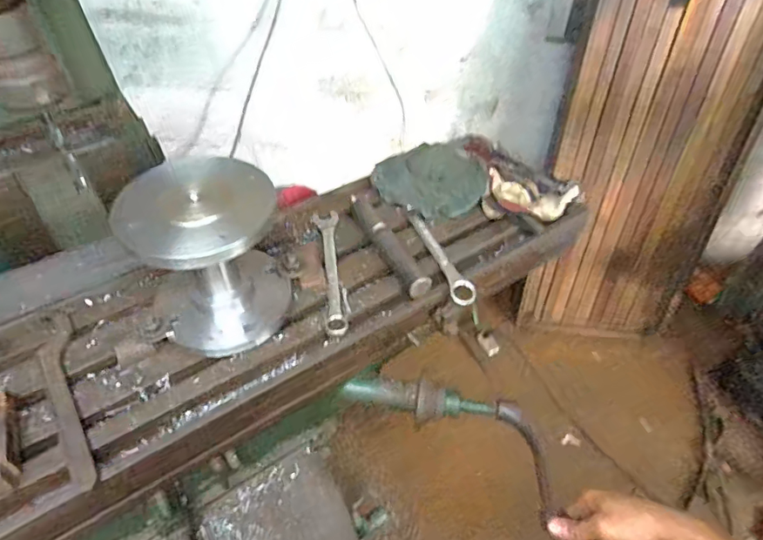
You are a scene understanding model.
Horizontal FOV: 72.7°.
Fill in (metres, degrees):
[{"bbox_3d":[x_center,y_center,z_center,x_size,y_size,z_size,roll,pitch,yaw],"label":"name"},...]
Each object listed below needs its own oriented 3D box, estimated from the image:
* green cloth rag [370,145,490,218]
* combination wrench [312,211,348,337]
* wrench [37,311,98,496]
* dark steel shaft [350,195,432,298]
[{"bbox_3d":[0.074,-0.135,0.804,0.165,0.016,0.127,-10,67,9],"label":"green cloth rag"},{"bbox_3d":[-0.070,0.000,0.693,0.034,0.014,0.219,-4,47,-6],"label":"combination wrench"},{"bbox_3d":[-0.343,0.133,0.560,0.036,0.011,0.234,-21,50,-20],"label":"wrench"},{"bbox_3d":[0.009,-0.035,0.706,0.025,0.032,0.185,-21,50,-20],"label":"dark steel shaft"}]

